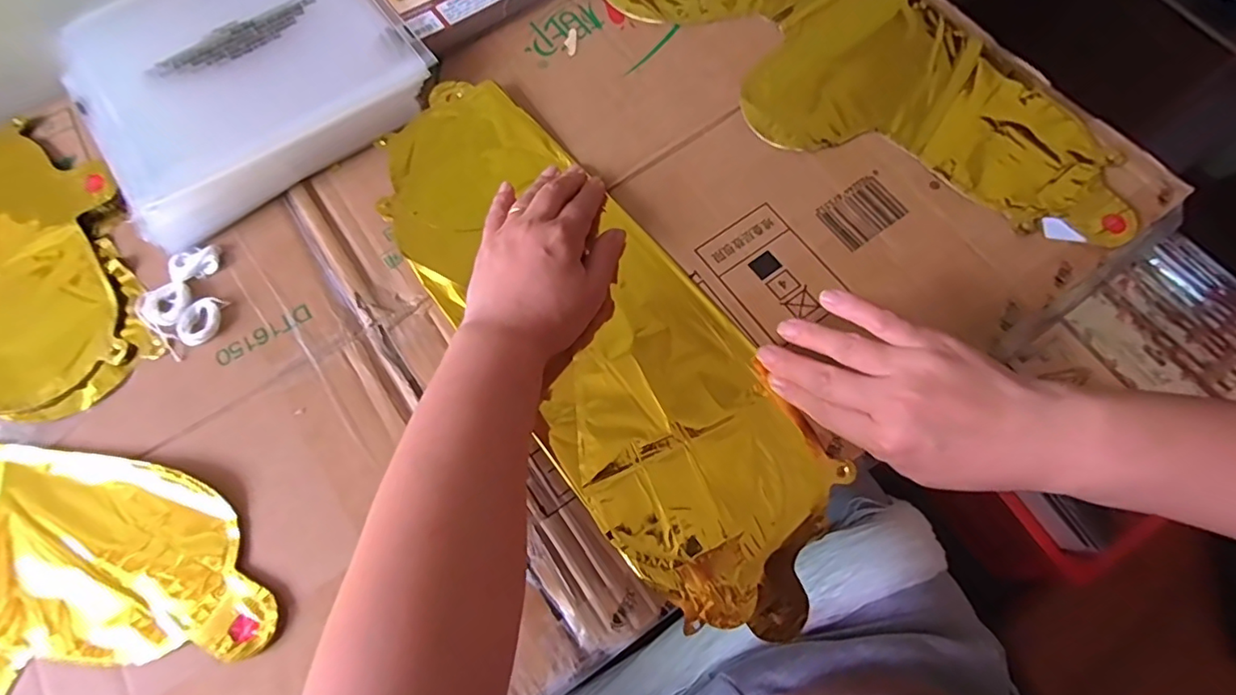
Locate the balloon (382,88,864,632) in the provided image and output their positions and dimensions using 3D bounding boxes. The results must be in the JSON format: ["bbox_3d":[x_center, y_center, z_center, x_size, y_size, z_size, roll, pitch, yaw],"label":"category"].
[{"bbox_3d":[-0.017,-0.012,0.391,0.142,0.030,0.423,-35,74,-11],"label":"balloon"}]

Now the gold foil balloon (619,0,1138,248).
[{"bbox_3d":[0.184,-0.223,0.441,0.199,0.011,0.415,-36,73,-11],"label":"gold foil balloon"}]

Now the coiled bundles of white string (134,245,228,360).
[{"bbox_3d":[-0.285,-0.033,0.384,0.062,0.008,0.066,-43,74,-13],"label":"coiled bundles of white string"}]

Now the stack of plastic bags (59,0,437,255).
[{"bbox_3d":[-0.283,-0.214,0.435,0.224,0.030,0.223,-34,73,-11],"label":"stack of plastic bags"}]

